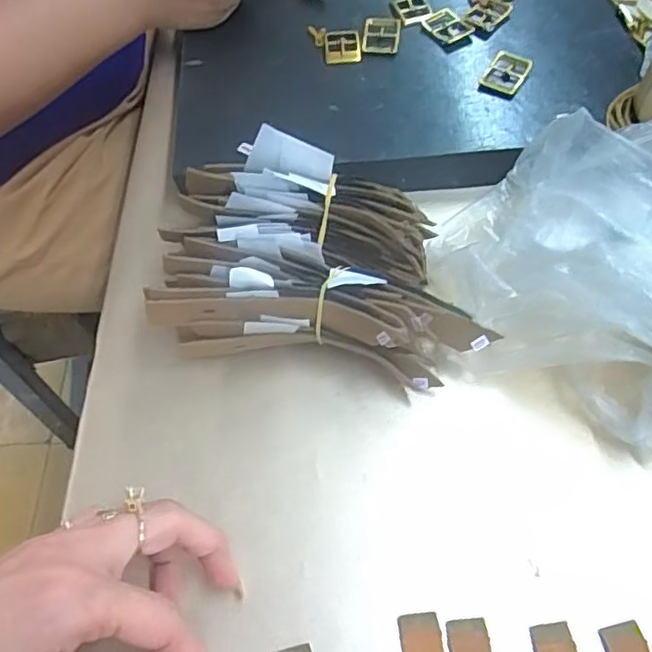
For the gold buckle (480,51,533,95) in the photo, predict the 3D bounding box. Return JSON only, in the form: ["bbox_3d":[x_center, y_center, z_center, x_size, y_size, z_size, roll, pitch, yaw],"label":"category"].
[{"bbox_3d":[0.113,-0.161,0.389,0.024,0.006,0.029,28,64,18],"label":"gold buckle"}]

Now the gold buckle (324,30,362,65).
[{"bbox_3d":[0.011,-0.184,0.409,0.024,0.006,0.025,-2,59,2],"label":"gold buckle"}]

